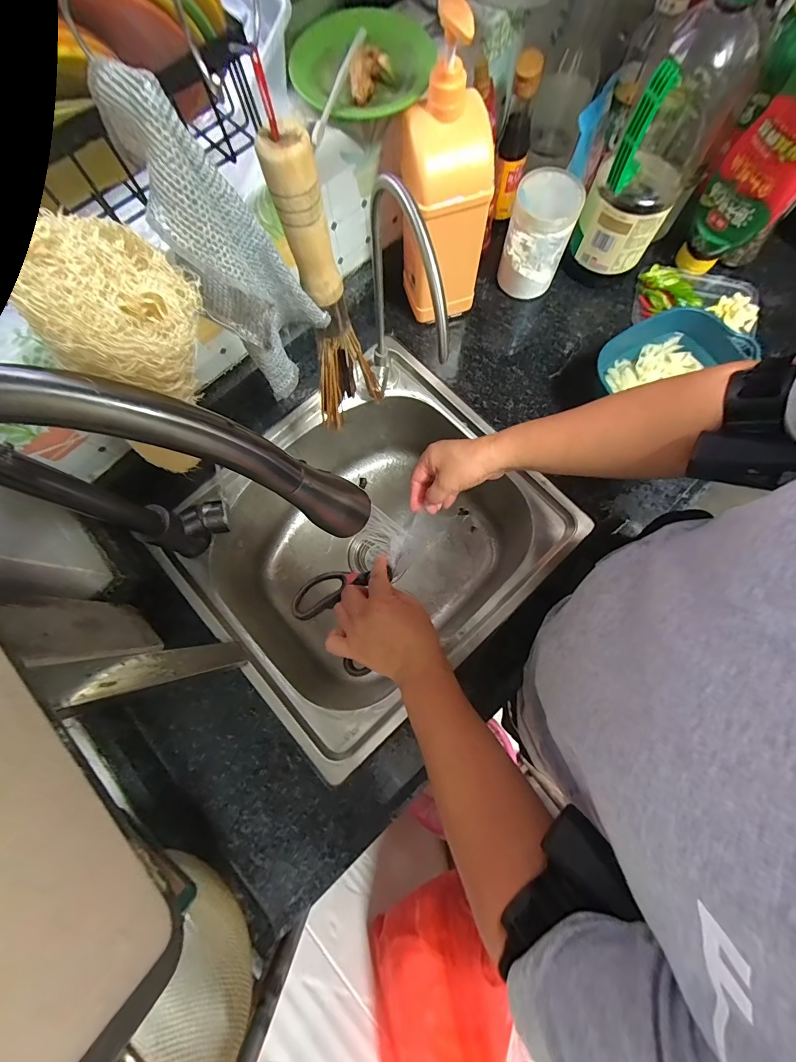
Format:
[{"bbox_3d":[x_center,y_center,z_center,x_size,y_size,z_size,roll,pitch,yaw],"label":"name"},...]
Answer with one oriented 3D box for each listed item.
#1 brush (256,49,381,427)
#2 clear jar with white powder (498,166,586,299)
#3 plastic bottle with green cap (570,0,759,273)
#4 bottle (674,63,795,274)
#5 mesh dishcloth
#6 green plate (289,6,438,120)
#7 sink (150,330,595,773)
[{"bbox_3d":[-0.052,-0.168,0.312,0.057,0.265,0.043,-7,77,-1],"label":"brush"},{"bbox_3d":[0.192,-0.403,0.540,0.082,0.127,0.074,19,78,5],"label":"clear jar with white powder"},{"bbox_3d":[0.308,-0.453,0.446,0.102,0.258,0.100,31,79,7],"label":"plastic bottle with green cap"},{"bbox_3d":[0.441,-0.430,0.475,0.090,0.238,0.062,32,80,8],"label":"bottle"},{"bbox_3d":[-0.088,-0.153,0.230,0.067,0.160,0.047,-23,78,-4],"label":"mesh dishcloth"},{"bbox_3d":[-0.038,-0.480,0.399,0.144,0.025,0.137,0,77,1],"label":"green plate"},{"bbox_3d":[-0.038,0.024,0.615,0.453,0.213,0.396,-42,80,-8],"label":"sink"}]

